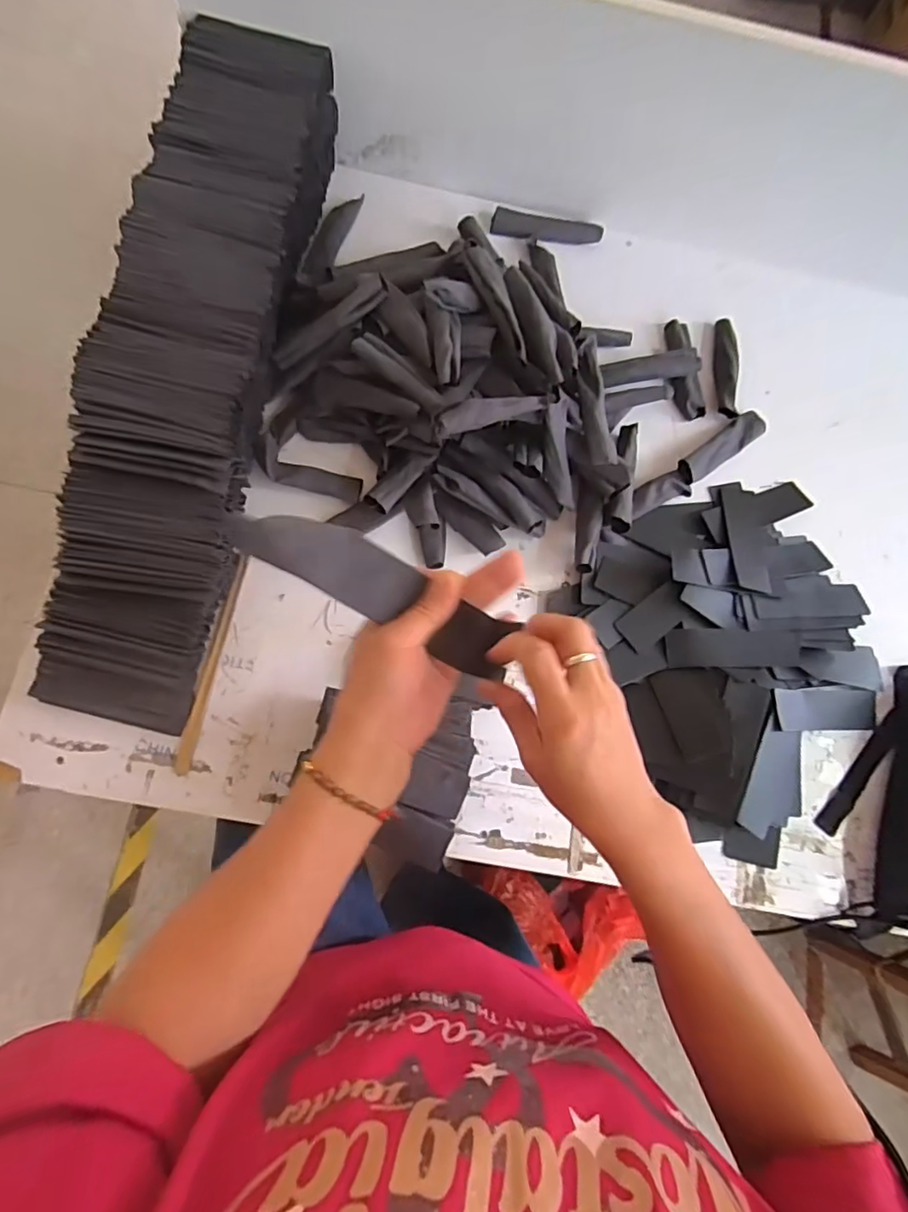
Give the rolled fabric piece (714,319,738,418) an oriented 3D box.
[{"bbox_3d":[0.368,-0.330,0.781,0.029,0.016,0.154,6,76,-4],"label":"rolled fabric piece"}]

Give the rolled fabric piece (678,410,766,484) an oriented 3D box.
[{"bbox_3d":[0.349,-0.210,0.754,0.146,0.030,0.038,-36,82,-12],"label":"rolled fabric piece"}]

